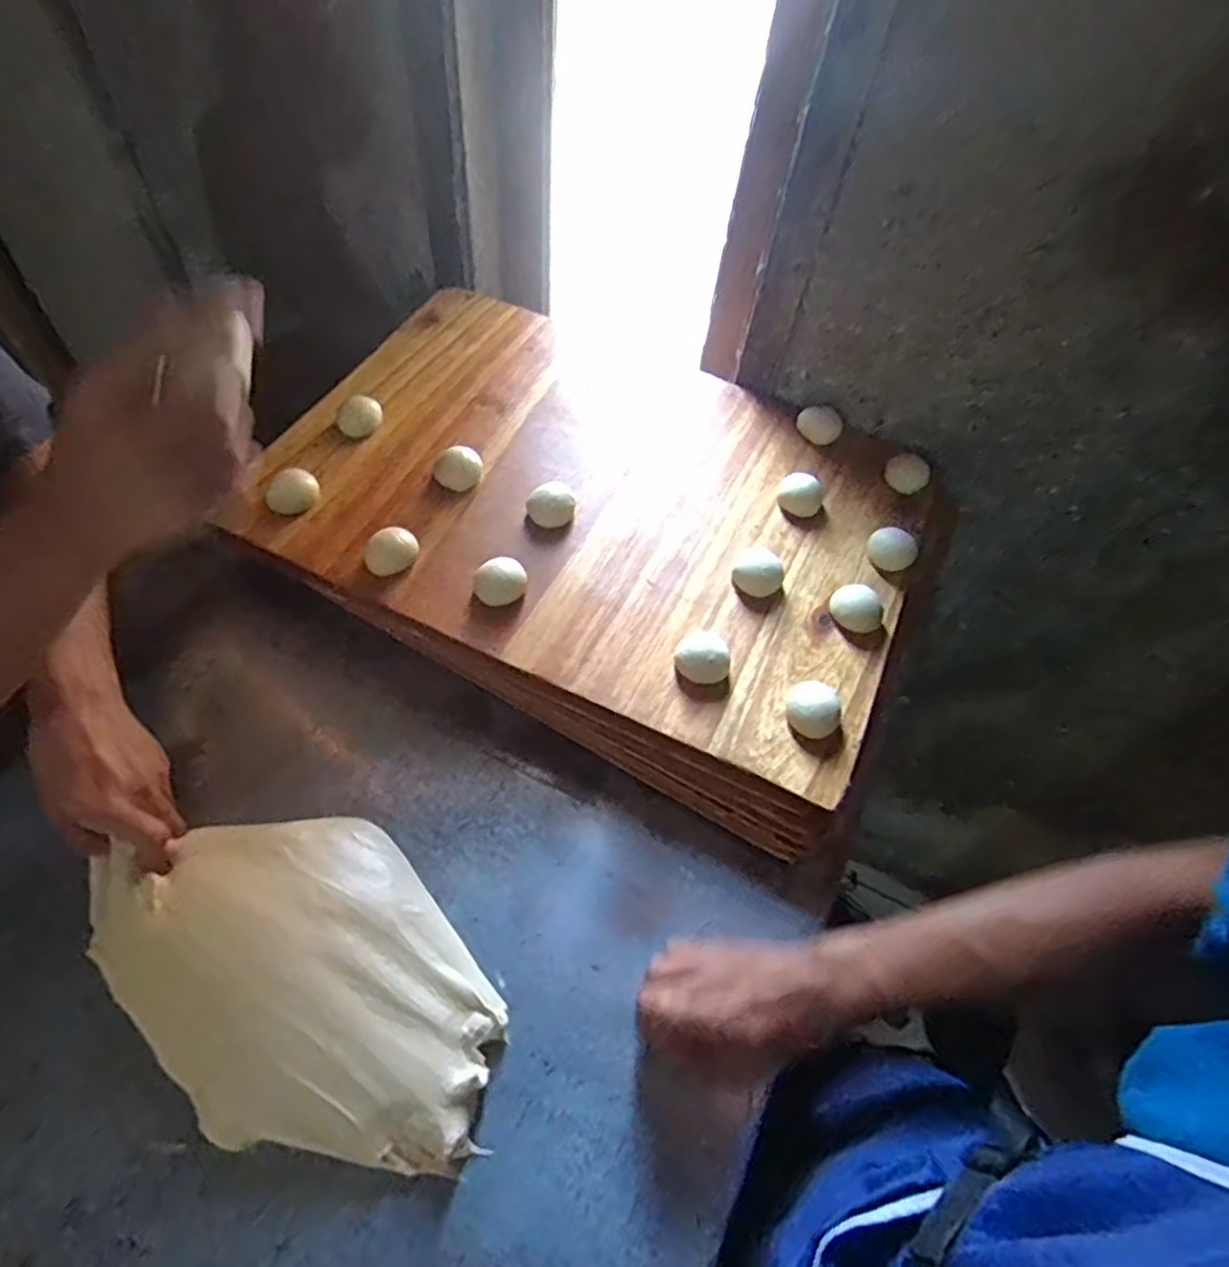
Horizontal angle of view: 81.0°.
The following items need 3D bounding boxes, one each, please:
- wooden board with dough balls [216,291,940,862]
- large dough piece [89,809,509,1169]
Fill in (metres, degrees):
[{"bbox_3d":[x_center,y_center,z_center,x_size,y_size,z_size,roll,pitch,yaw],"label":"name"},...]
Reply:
[{"bbox_3d":[-0.010,-0.125,0.694,0.604,0.069,0.442,25,58,11],"label":"wooden board with dough balls"},{"bbox_3d":[-0.208,0.224,0.479,0.295,0.041,0.180,41,62,20],"label":"large dough piece"}]

